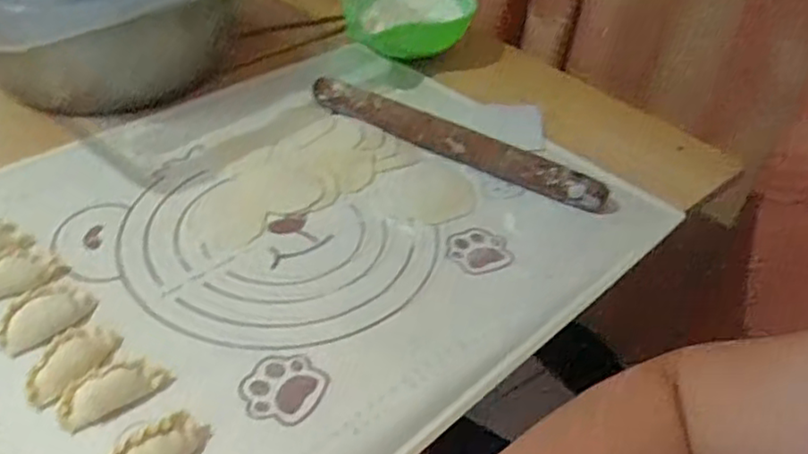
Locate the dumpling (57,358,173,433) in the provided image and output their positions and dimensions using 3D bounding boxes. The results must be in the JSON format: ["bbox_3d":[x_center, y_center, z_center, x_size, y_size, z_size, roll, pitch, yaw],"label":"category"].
[{"bbox_3d":[-0.165,0.092,0.397,0.061,0.017,0.023,-21,46,-29],"label":"dumpling"}]

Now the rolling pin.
[{"bbox_3d":[0.039,-0.074,0.605,0.280,0.032,0.024,24,43,21],"label":"rolling pin"}]

